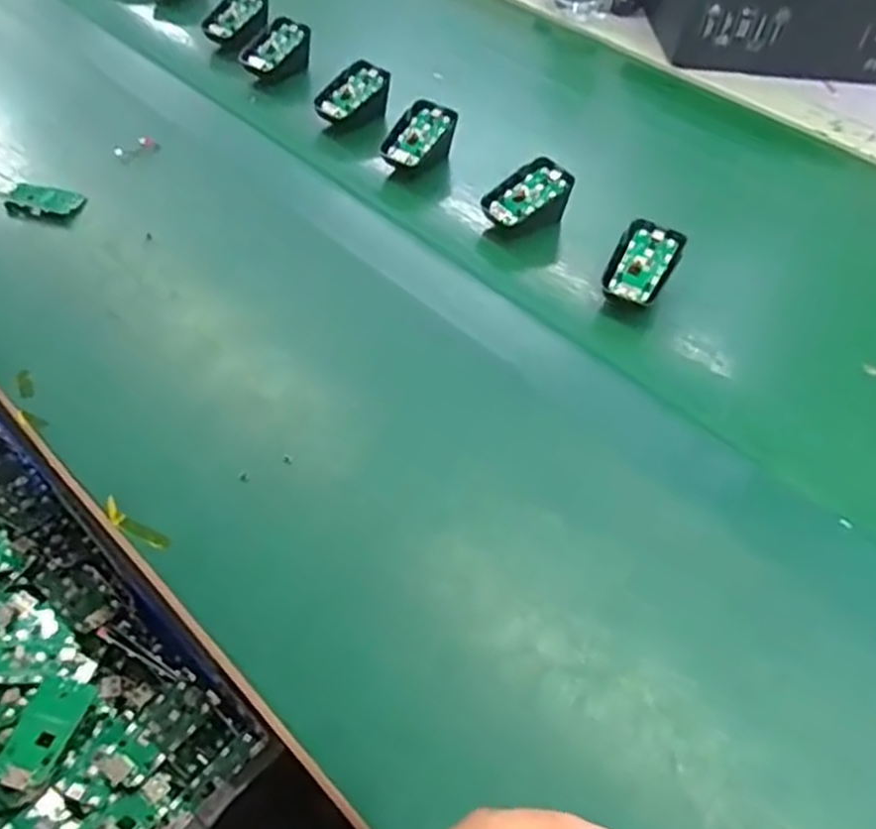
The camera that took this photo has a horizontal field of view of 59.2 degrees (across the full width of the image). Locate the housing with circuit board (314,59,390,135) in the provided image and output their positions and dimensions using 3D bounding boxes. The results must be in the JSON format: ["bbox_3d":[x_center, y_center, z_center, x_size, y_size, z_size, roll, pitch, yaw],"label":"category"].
[{"bbox_3d":[-0.079,-0.286,0.704,0.046,0.041,0.069,37,57,26],"label":"housing with circuit board"}]

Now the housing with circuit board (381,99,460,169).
[{"bbox_3d":[-0.020,-0.230,0.660,0.072,0.048,0.046,-35,60,-29],"label":"housing with circuit board"}]

